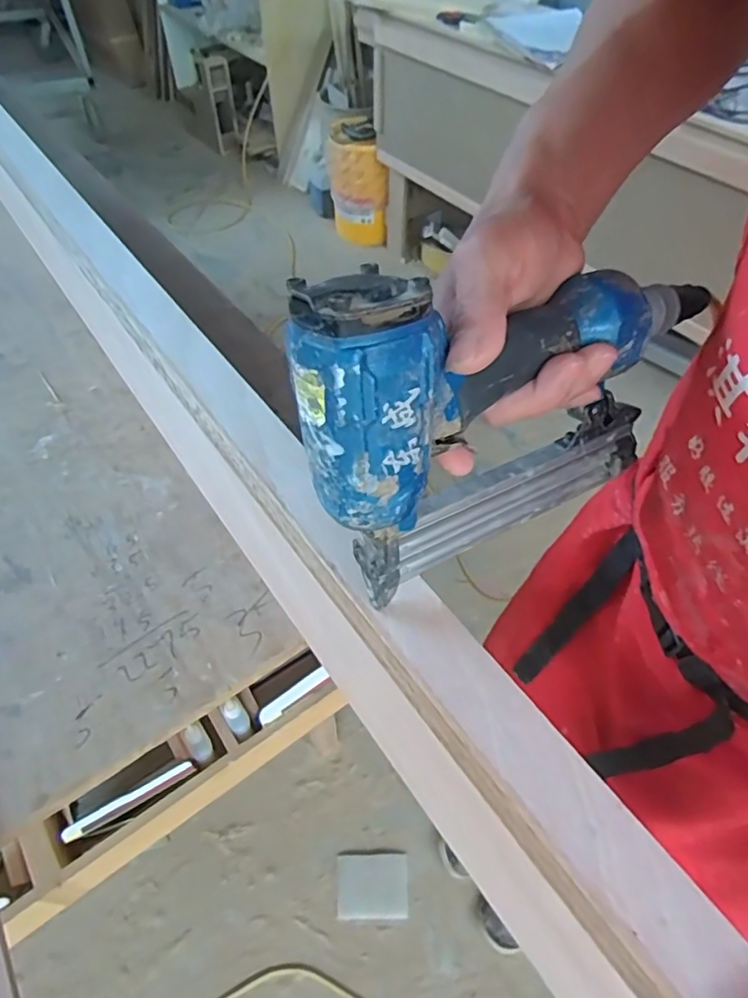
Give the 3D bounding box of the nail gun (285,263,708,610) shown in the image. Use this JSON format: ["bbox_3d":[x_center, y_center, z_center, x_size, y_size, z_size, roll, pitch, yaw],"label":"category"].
[{"bbox_3d":[0.078,-0.054,0.305,0.236,0.160,0.052,-24,53,-19],"label":"nail gun"}]

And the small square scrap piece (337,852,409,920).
[{"bbox_3d":[-0.003,0.665,1.013,0.120,0.005,0.094,-1,49,0],"label":"small square scrap piece"}]

